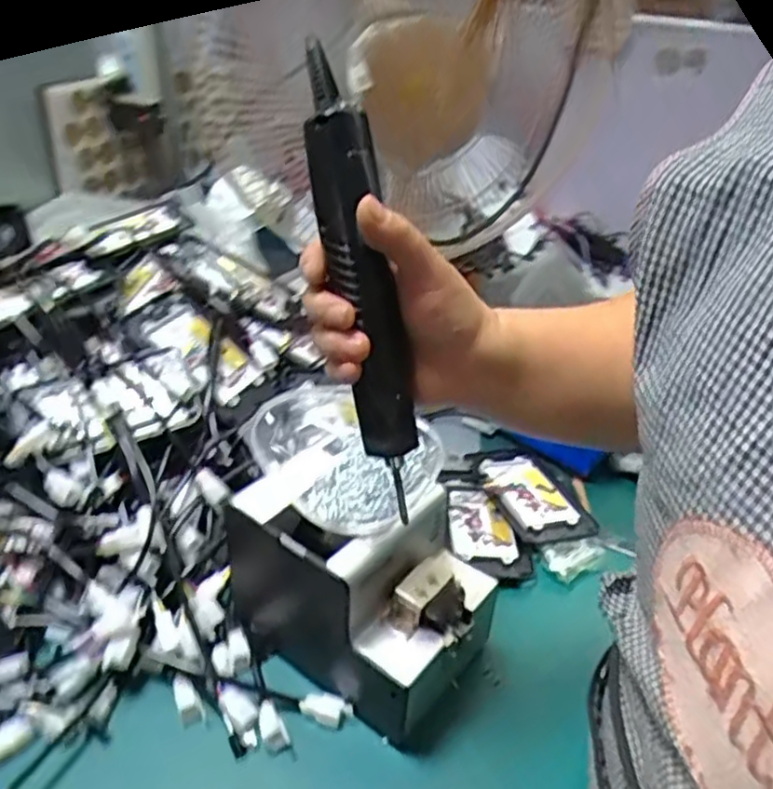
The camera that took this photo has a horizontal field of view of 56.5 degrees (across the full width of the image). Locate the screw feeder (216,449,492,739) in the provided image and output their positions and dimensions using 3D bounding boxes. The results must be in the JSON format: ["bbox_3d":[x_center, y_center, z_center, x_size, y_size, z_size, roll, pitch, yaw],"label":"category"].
[{"bbox_3d":[-0.025,0.143,0.568,0.190,0.139,0.129,24,41,26],"label":"screw feeder"}]

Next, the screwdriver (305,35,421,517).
[{"bbox_3d":[-0.015,-0.062,0.408,0.035,0.259,0.033,-15,10,-23],"label":"screwdriver"}]

